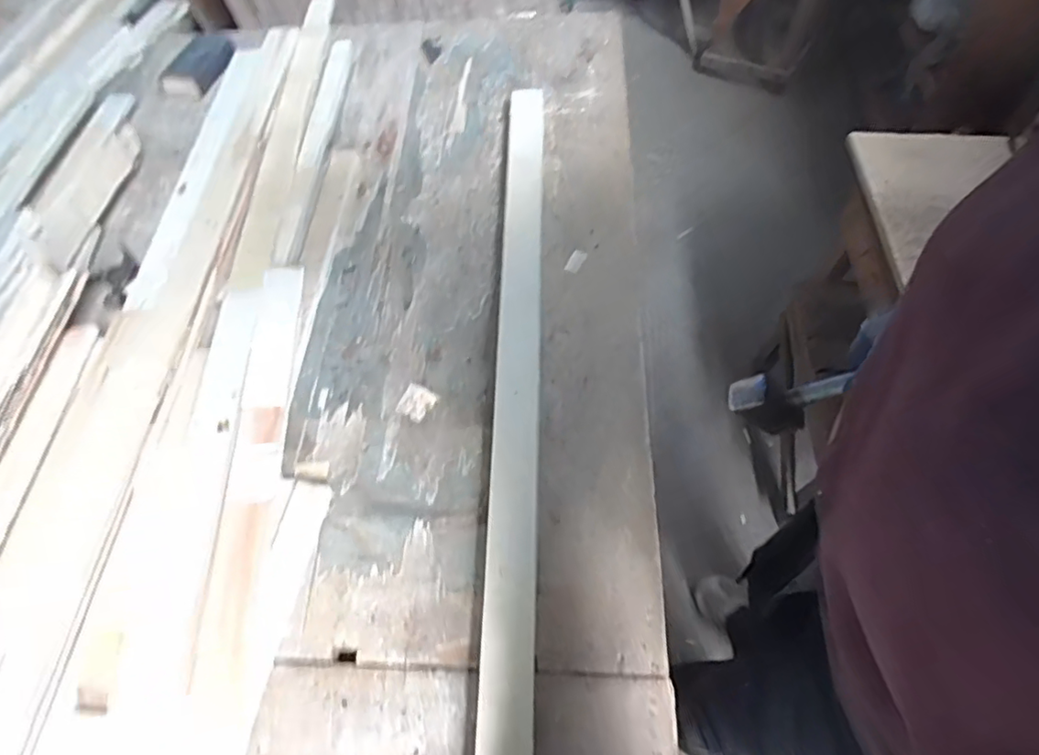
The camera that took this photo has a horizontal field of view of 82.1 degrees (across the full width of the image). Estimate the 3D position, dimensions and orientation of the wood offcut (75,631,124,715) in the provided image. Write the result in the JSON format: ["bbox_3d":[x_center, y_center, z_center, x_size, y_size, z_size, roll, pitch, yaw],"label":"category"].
[{"bbox_3d":[-0.409,0.286,0.578,0.033,0.004,0.072,-6,58,-2],"label":"wood offcut"}]

